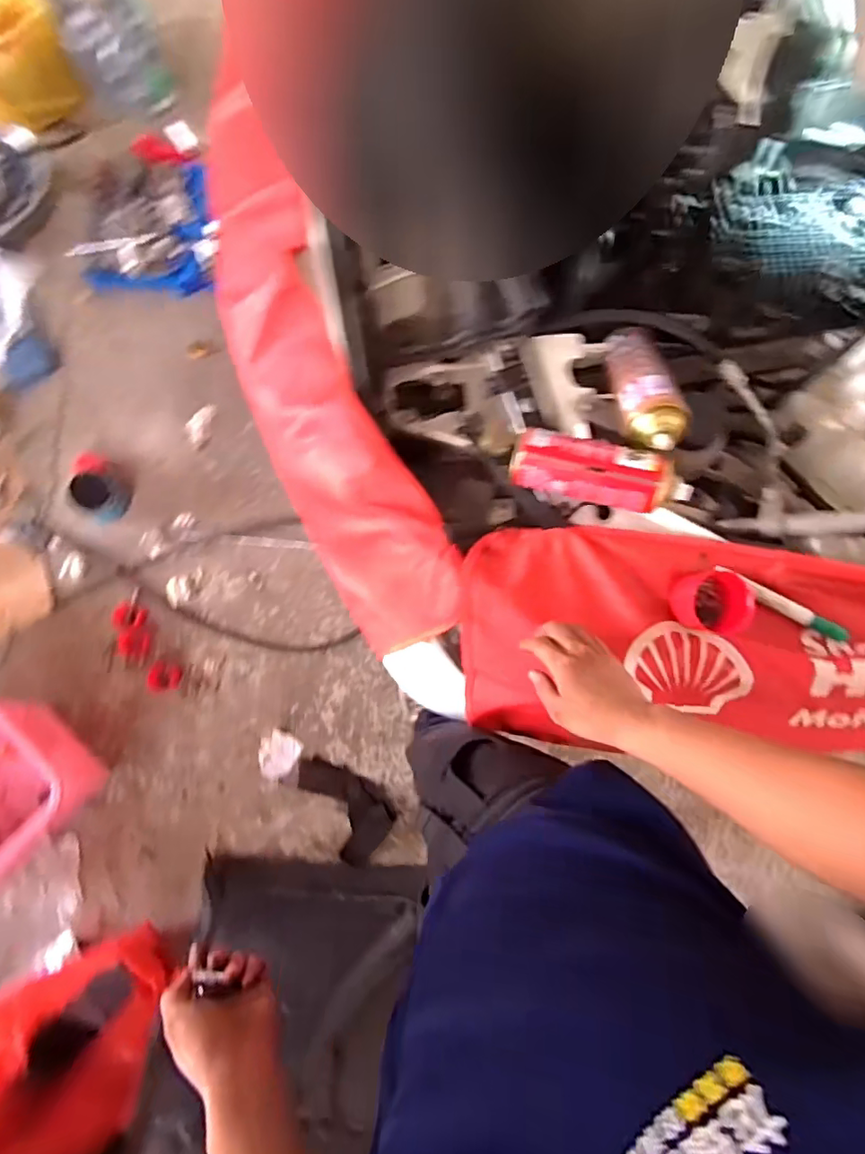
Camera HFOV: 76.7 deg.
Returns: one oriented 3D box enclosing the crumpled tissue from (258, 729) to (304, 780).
[{"bbox_3d":[-0.405,0.469,1.435,0.100,0.020,0.117,24,82,3],"label":"crumpled tissue"}]

